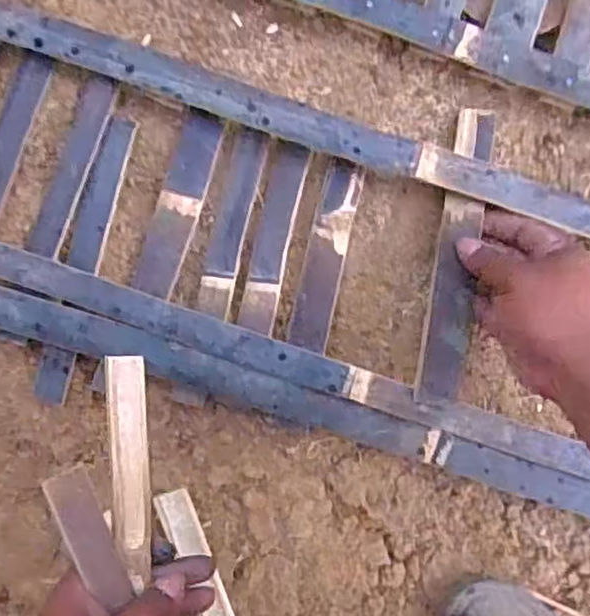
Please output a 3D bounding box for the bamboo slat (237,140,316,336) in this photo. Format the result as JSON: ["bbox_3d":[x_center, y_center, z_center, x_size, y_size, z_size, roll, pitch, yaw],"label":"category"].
[{"bbox_3d":[-0.014,-0.051,0.506,0.029,0.007,0.152,12,89,-3],"label":"bamboo slat"}]

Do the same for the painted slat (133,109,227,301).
[{"bbox_3d":[-0.085,-0.076,0.511,0.032,0.008,0.137,17,89,-3],"label":"painted slat"}]

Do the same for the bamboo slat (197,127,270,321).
[{"bbox_3d":[-0.047,-0.062,0.513,0.026,0.012,0.150,13,89,-3],"label":"bamboo slat"}]

